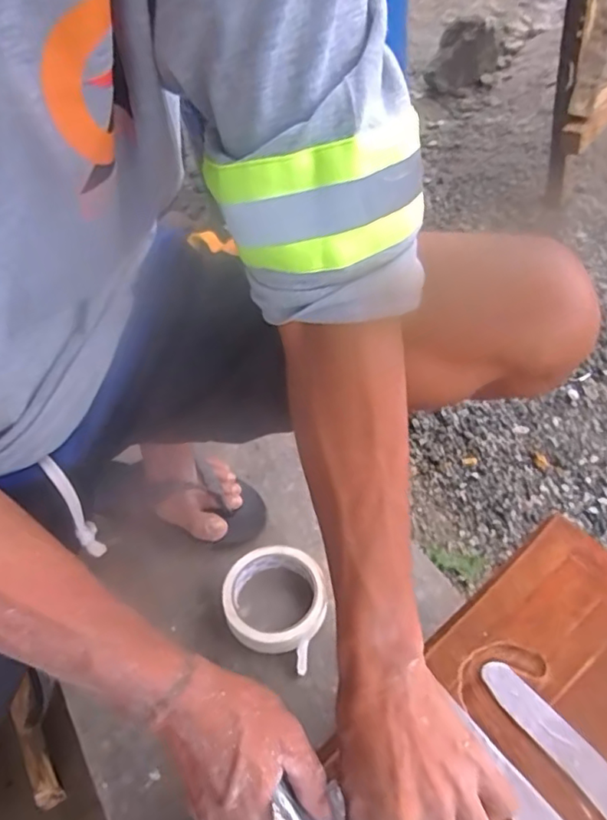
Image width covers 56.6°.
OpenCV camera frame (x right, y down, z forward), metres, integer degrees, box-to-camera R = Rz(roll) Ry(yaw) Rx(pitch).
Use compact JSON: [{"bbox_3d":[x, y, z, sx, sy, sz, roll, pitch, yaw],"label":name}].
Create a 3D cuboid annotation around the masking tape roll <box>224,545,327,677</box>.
[{"bbox_3d":[-0.027,0.179,0.536,0.098,0.026,0.097,0,44,0],"label":"masking tape roll"}]

